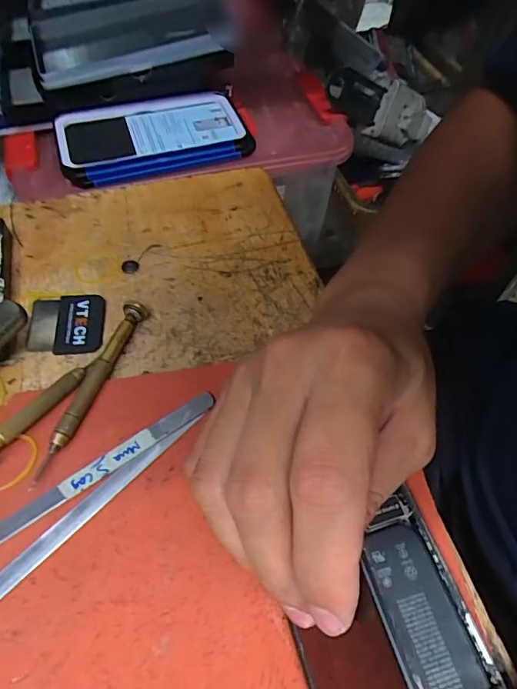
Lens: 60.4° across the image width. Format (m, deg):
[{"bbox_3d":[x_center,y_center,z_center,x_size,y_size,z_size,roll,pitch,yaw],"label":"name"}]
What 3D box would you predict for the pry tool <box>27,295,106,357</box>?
[{"bbox_3d":[-0.112,-0.012,0.258,0.041,0.005,0.039,-6,57,-7],"label":"pry tool"}]

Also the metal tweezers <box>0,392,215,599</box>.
[{"bbox_3d":[-0.076,0.064,0.207,0.024,0.005,0.130,40,63,21],"label":"metal tweezers"}]

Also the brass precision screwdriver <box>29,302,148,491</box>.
[{"bbox_3d":[-0.086,0.021,0.231,0.011,0.009,0.106,16,57,7],"label":"brass precision screwdriver"}]

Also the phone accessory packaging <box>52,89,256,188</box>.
[{"bbox_3d":[-0.094,-0.188,0.398,0.165,0.019,0.089,-16,58,-13],"label":"phone accessory packaging"}]

